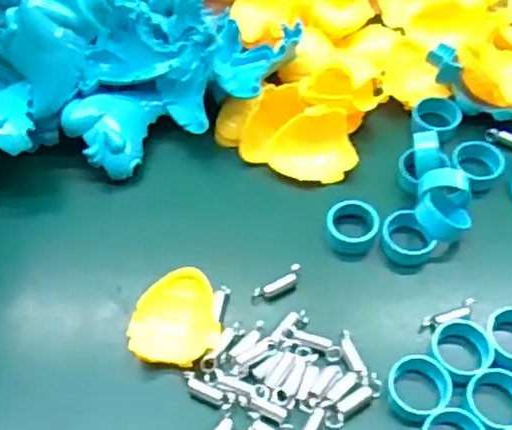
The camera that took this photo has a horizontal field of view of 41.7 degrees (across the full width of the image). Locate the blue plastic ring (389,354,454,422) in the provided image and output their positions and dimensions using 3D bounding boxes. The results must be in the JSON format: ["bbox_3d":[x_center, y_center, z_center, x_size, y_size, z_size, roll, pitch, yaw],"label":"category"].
[{"bbox_3d":[0.069,0.074,0.286,0.026,0.014,0.027,-1,53,2],"label":"blue plastic ring"}]

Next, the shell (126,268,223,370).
[{"bbox_3d":[-0.036,0.046,0.304,0.039,0.011,0.044,2,53,4],"label":"shell"}]

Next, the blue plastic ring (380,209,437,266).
[{"bbox_3d":[0.073,0.011,0.331,0.025,0.012,0.027,-1,53,2],"label":"blue plastic ring"}]

